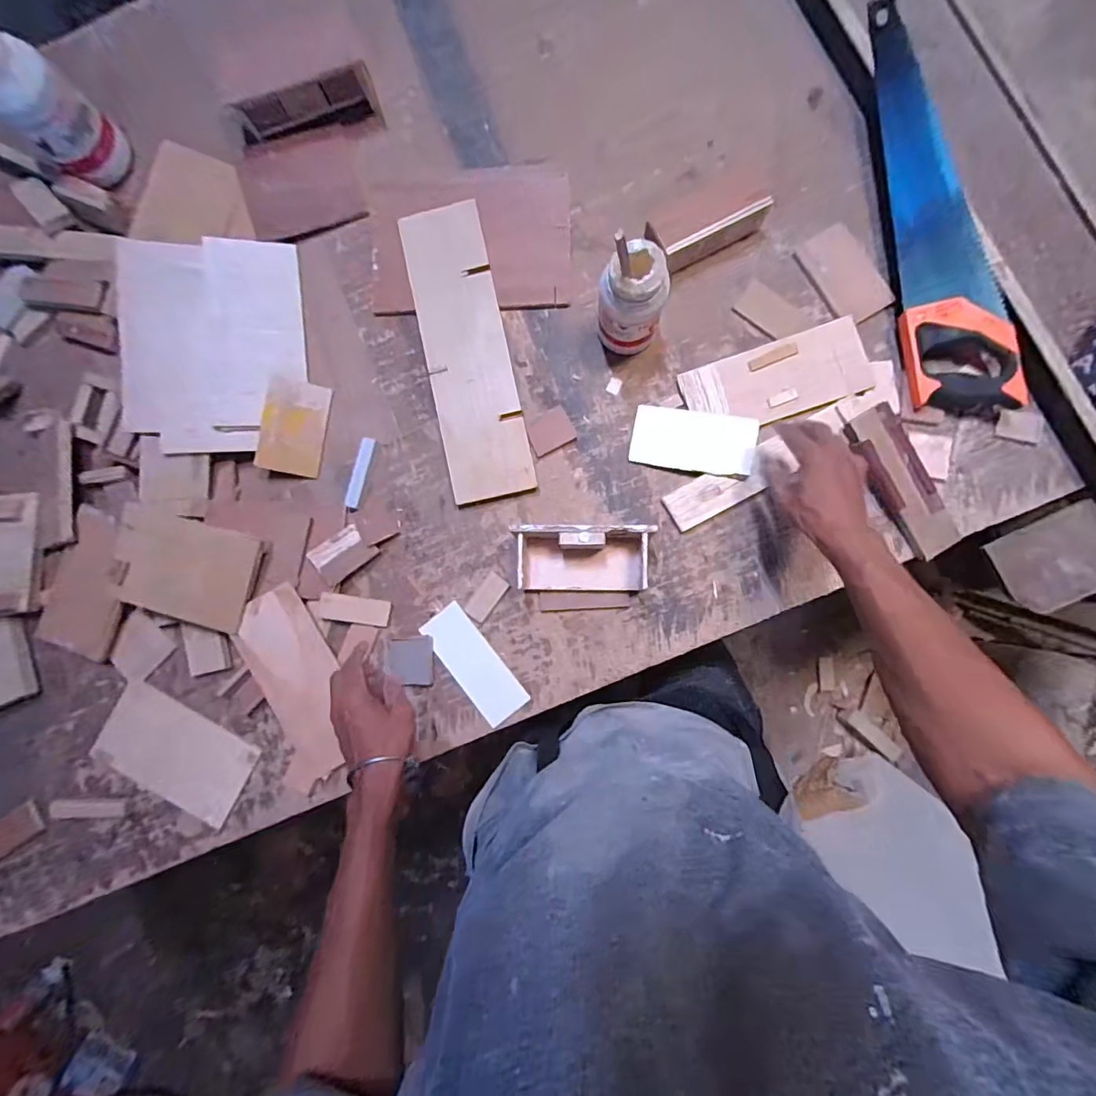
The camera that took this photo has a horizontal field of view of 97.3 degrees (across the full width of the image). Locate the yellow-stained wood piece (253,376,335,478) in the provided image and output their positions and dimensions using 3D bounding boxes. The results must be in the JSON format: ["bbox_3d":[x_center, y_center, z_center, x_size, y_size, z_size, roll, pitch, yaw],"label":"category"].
[{"bbox_3d":[-0.353,-0.168,0.670,0.083,0.006,0.129,9,84,-13],"label":"yellow-stained wood piece"}]

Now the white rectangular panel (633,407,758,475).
[{"bbox_3d":[0.190,-0.141,0.632,0.152,0.008,0.077,11,87,13],"label":"white rectangular panel"}]

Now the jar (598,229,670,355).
[{"bbox_3d":[0.101,-0.297,0.590,0.081,0.142,0.069,16,87,4],"label":"jar"}]

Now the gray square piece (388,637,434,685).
[{"bbox_3d":[-0.179,0.150,0.635,0.057,0.005,0.061,-6,86,2],"label":"gray square piece"}]

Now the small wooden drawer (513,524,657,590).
[{"bbox_3d":[0.044,0.014,0.606,0.160,0.076,0.077,-1,86,3],"label":"small wooden drawer"}]

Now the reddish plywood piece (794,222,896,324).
[{"bbox_3d":[0.397,-0.365,0.643,0.072,0.008,0.128,-32,85,0],"label":"reddish plywood piece"}]

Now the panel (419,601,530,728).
[{"bbox_3d":[-0.098,0.155,0.643,0.064,0.005,0.163,-38,85,0],"label":"panel"}]

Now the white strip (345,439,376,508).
[{"bbox_3d":[-0.256,-0.102,0.657,0.019,0.010,0.098,14,87,4],"label":"white strip"}]

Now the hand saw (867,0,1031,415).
[{"bbox_3d":[0.478,-0.430,0.607,0.116,0.031,0.535,-10,86,2],"label":"hand saw"}]

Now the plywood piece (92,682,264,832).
[{"bbox_3d":[-0.510,0.280,0.657,0.209,0.010,0.118,26,88,4],"label":"plywood piece"}]

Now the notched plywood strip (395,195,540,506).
[{"bbox_3d":[-0.111,-0.267,0.656,0.111,0.011,0.403,-12,86,4],"label":"notched plywood strip"}]

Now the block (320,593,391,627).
[{"bbox_3d":[-0.258,0.083,0.644,0.087,0.013,0.035,8,87,3],"label":"block"}]

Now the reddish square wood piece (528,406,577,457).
[{"bbox_3d":[0.004,-0.157,0.649,0.058,0.004,0.050,-25,85,1],"label":"reddish square wood piece"}]

